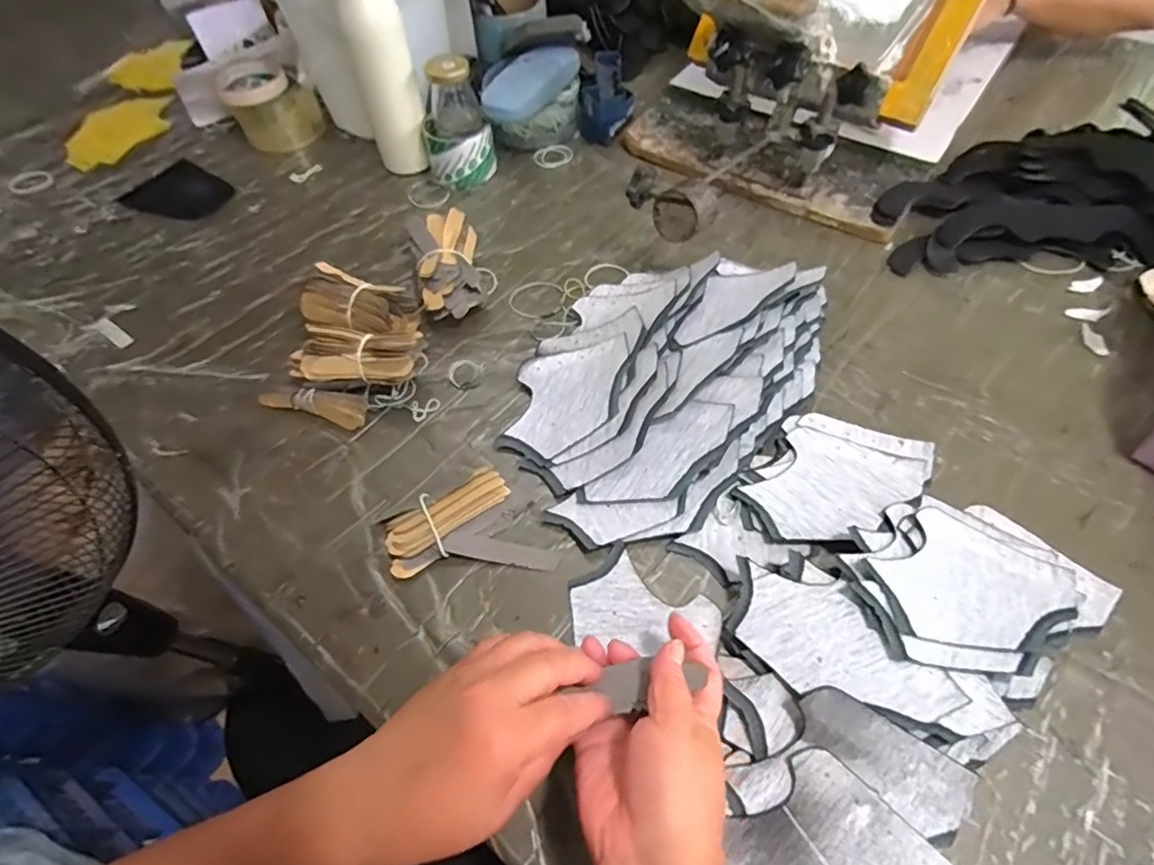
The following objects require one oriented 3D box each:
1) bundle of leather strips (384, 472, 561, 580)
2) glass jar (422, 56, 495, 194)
[{"bbox_3d":[-0.105,0.066,0.460,0.105,0.020,0.044,-36,61,-20],"label":"bundle of leather strips"},{"bbox_3d":[-0.146,-0.367,0.697,0.078,0.128,0.078,-15,56,-7],"label":"glass jar"}]

